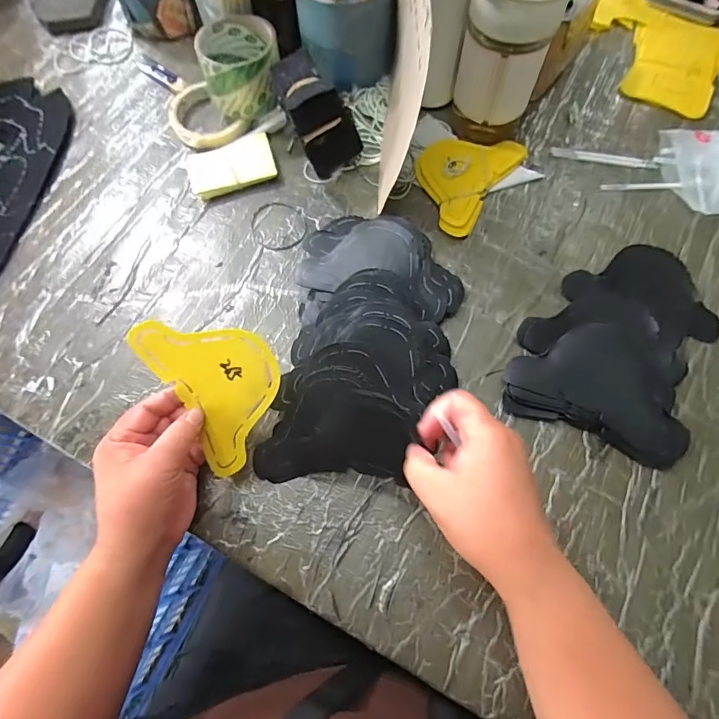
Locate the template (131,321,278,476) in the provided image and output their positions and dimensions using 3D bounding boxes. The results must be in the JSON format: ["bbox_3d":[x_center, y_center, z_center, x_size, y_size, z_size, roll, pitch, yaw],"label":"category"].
[{"bbox_3d":[-0.108,0.018,0.340,0.087,0.007,0.131,-29,99,1],"label":"template"}]

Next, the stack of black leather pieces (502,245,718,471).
[{"bbox_3d":[0.243,-0.023,0.402,0.151,0.020,0.217,28,74,11],"label":"stack of black leather pieces"}]

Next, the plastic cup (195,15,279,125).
[{"bbox_3d":[-0.131,-0.326,0.490,0.082,0.074,0.093,-11,71,-2],"label":"plastic cup"}]

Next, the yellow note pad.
[{"bbox_3d":[-0.143,-0.215,0.483,0.094,0.013,0.062,-17,71,-4],"label":"yellow note pad"}]

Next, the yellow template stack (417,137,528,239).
[{"bbox_3d":[0.111,-0.208,0.475,0.095,0.018,0.139,35,75,13],"label":"yellow template stack"}]

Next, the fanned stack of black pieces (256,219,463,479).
[{"bbox_3d":[0.010,-0.016,0.390,0.156,0.040,0.249,8,71,5],"label":"fanned stack of black pieces"}]

